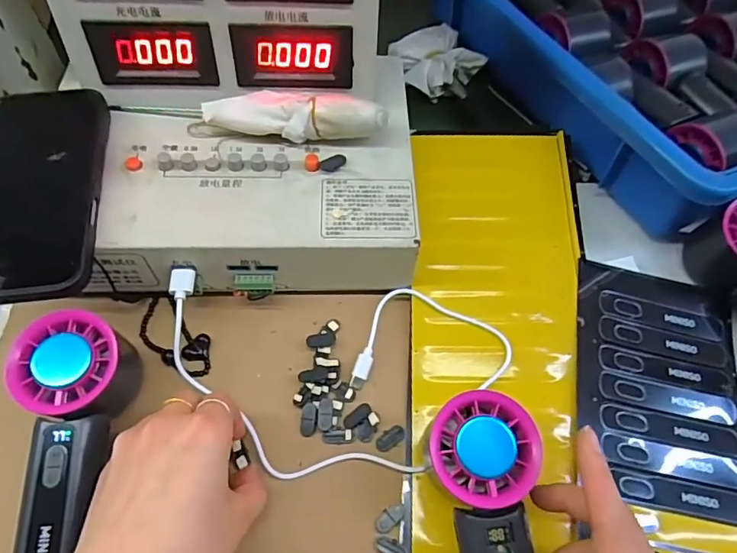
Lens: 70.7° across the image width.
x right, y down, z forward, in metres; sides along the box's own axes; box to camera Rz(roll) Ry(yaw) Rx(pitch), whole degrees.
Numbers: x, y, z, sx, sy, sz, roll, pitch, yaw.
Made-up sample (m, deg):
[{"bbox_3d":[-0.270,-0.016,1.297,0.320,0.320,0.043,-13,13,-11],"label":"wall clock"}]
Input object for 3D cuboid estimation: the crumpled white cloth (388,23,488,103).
[{"bbox_3d":[0.063,-0.202,0.486,0.071,0.023,0.078,-22,68,-11],"label":"crumpled white cloth"}]

